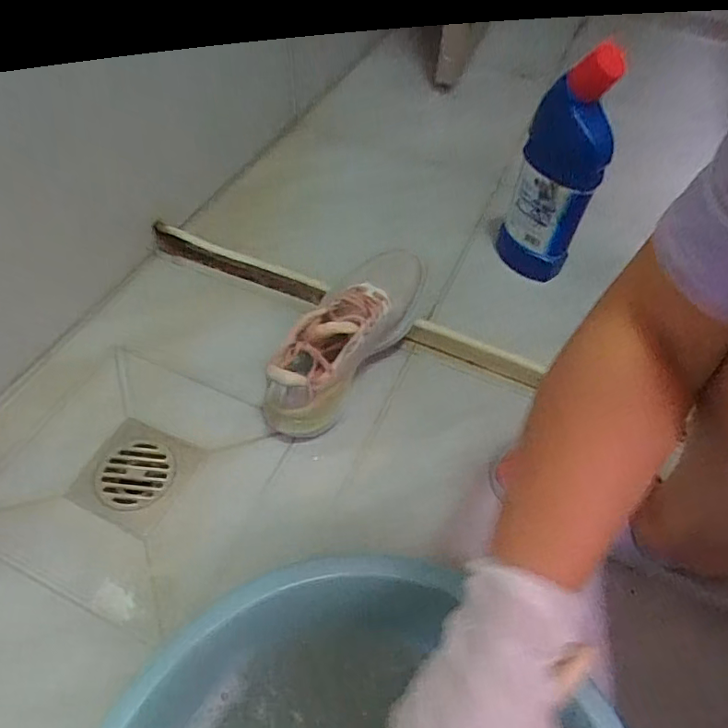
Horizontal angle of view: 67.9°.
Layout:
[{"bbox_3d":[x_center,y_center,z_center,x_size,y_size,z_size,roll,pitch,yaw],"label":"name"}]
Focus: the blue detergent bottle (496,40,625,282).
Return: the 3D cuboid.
[{"bbox_3d":[0.238,-0.229,0.672,0.098,0.275,0.060,22,55,13],"label":"blue detergent bottle"}]

